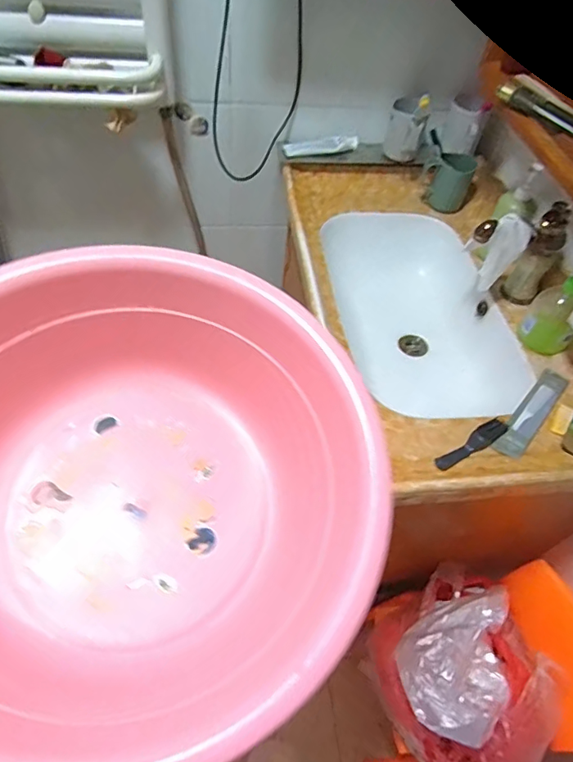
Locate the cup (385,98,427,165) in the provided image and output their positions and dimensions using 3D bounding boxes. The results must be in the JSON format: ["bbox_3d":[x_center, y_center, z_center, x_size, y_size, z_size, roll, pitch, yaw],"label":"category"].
[{"bbox_3d":[0.263,-0.551,1.089,0.078,0.128,0.086,17,52,7],"label":"cup"}]

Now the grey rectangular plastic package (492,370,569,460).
[{"bbox_3d":[0.402,0.049,0.795,0.045,0.012,0.221,37,57,21],"label":"grey rectangular plastic package"}]

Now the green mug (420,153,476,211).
[{"bbox_3d":[0.364,-0.459,1.123,0.114,0.103,0.079,16,52,6],"label":"green mug"}]

